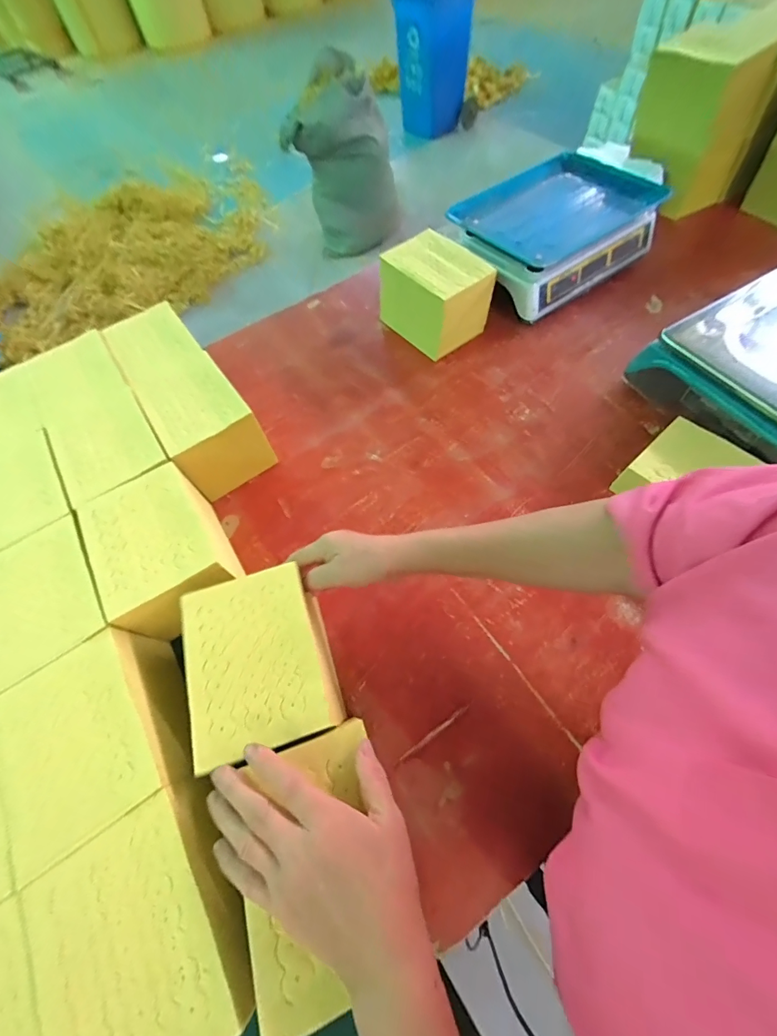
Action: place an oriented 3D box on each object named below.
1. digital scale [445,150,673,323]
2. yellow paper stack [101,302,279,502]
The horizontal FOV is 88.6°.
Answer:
[{"bbox_3d":[0.305,-0.532,0.761,0.349,0.121,0.258,-36,65,-13],"label":"digital scale"},{"bbox_3d":[-0.302,-0.178,0.610,0.117,0.112,0.304,-35,65,-13],"label":"yellow paper stack"}]

